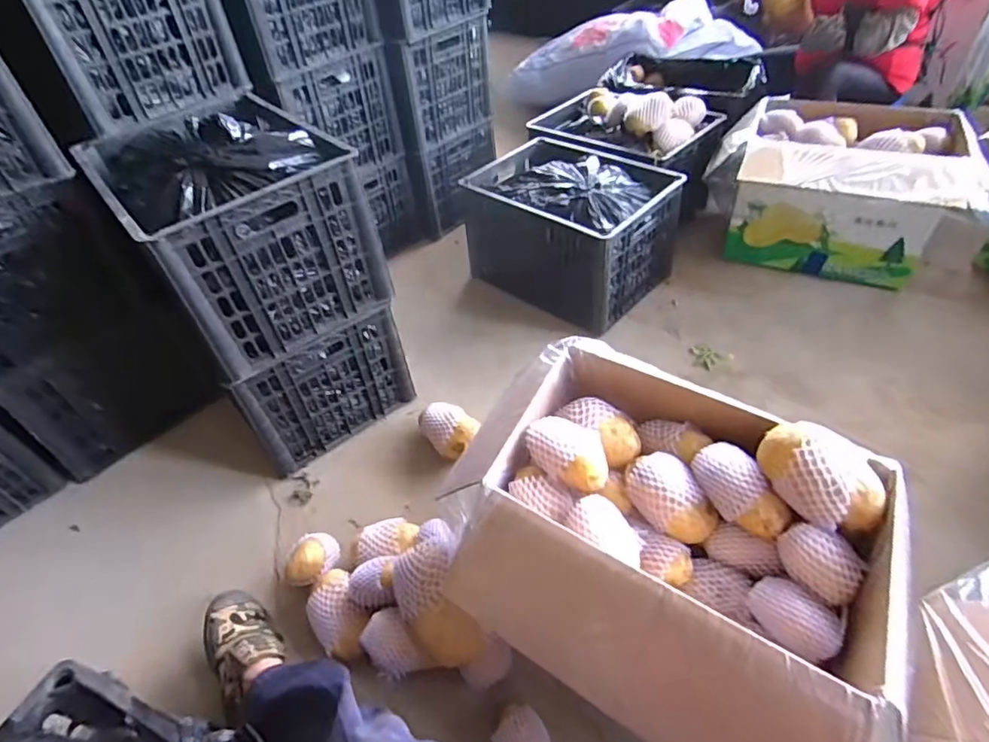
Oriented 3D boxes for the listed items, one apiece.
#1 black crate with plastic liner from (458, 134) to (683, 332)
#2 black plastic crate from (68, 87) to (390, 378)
[{"bbox_3d":[0.183,-0.372,1.404,0.473,0.279,0.322,31,56,31],"label":"black crate with plastic liner"},{"bbox_3d":[-0.486,-0.284,1.008,0.339,0.303,0.463,-33,51,-25],"label":"black plastic crate"}]

